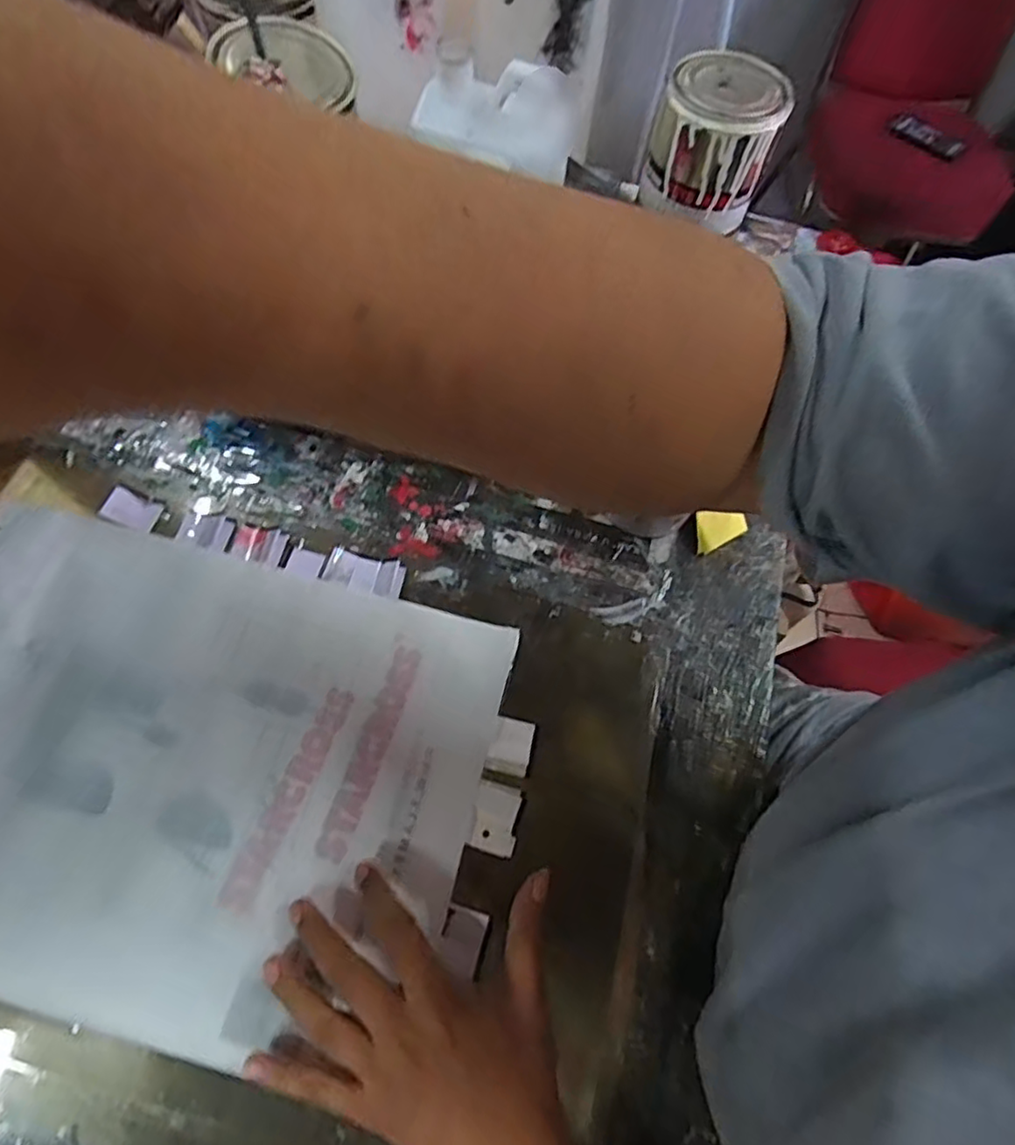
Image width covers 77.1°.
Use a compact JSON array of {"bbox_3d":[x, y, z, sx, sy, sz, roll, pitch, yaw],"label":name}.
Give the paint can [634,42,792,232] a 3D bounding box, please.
[{"bbox_3d":[0.186,-0.391,0.584,0.107,0.099,0.098,12,65,2],"label":"paint can"}]

